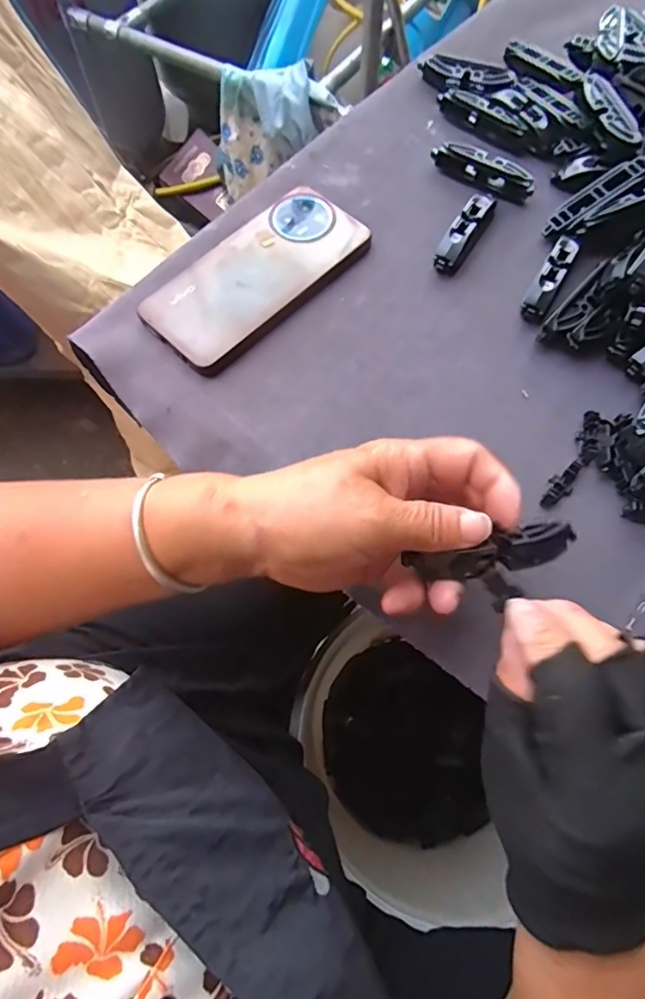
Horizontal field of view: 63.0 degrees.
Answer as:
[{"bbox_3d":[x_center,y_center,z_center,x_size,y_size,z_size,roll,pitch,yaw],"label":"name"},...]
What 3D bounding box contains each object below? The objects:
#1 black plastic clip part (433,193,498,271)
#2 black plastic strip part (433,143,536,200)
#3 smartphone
[{"bbox_3d":[0.104,-0.194,0.382,0.019,0.018,0.065,29,72,11],"label":"black plastic clip part"},{"bbox_3d":[0.124,-0.255,0.404,0.081,0.015,0.016,31,73,12],"label":"black plastic strip part"},{"bbox_3d":[-0.047,-0.160,0.373,0.078,0.011,0.160,41,75,15],"label":"smartphone"}]

